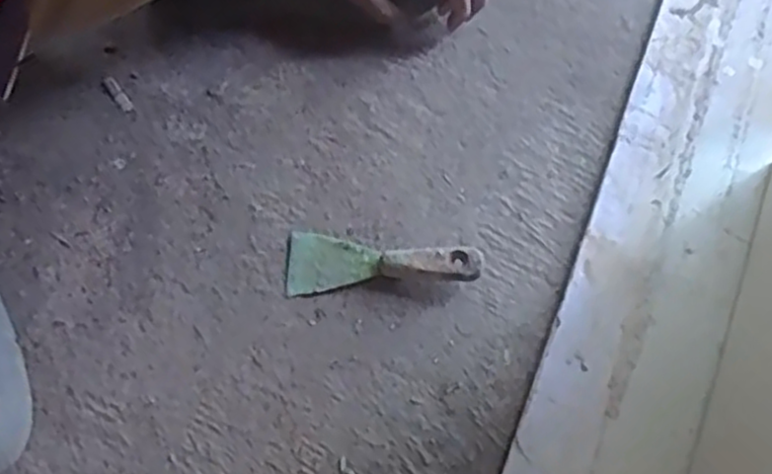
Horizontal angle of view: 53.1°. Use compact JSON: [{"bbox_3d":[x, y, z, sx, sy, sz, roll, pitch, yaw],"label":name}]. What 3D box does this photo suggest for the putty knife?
[{"bbox_3d":[-0.003,0.017,0.640,0.157,0.029,0.054,0,64,-3],"label":"putty knife"}]

